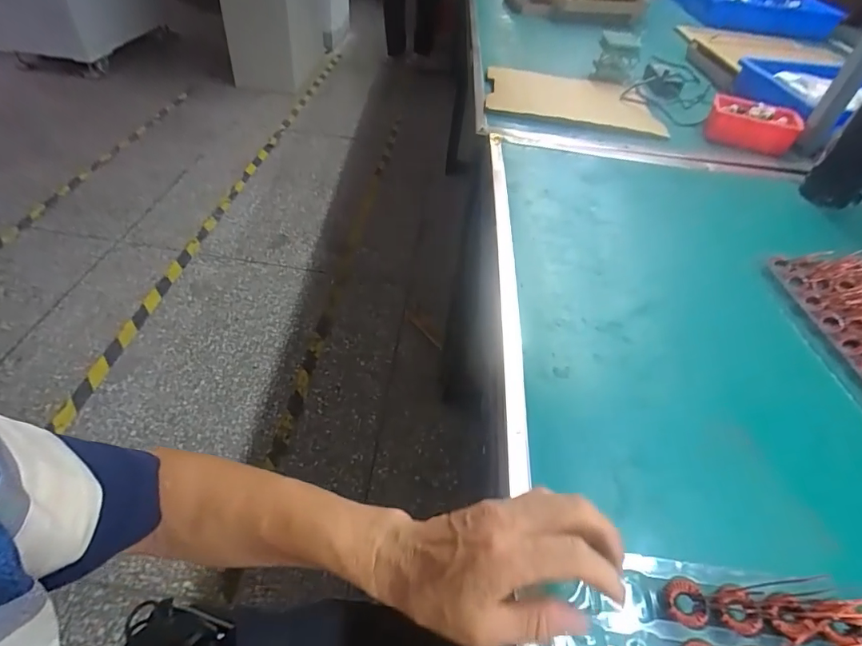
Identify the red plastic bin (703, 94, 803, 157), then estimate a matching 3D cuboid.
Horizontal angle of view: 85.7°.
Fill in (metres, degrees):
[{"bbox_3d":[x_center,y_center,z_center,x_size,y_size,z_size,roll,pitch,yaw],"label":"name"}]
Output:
[{"bbox_3d":[0.645,-0.396,0.940,0.167,0.067,0.138,25,47,16],"label":"red plastic bin"}]

